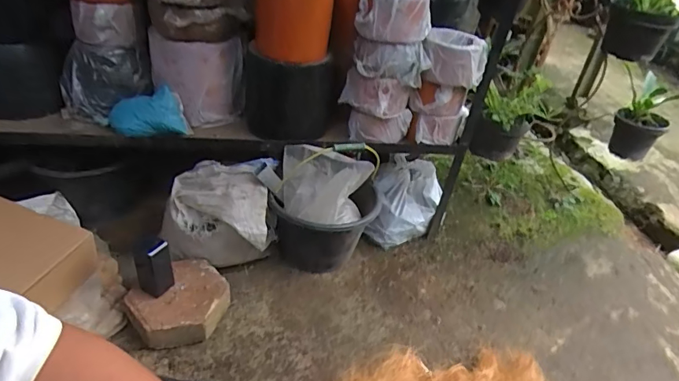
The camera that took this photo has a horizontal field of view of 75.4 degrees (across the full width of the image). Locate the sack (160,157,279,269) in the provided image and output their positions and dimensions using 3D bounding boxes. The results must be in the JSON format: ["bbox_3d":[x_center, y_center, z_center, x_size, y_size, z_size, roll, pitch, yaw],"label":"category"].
[{"bbox_3d":[-0.284,0.067,1.052,0.259,0.242,0.145,4,35,-7],"label":"sack"}]

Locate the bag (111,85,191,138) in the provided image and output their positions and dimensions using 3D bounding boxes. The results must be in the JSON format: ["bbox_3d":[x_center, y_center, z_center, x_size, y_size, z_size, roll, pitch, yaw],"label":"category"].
[{"bbox_3d":[-0.425,-0.174,0.980,0.163,0.075,0.100,-7,38,-21],"label":"bag"}]

